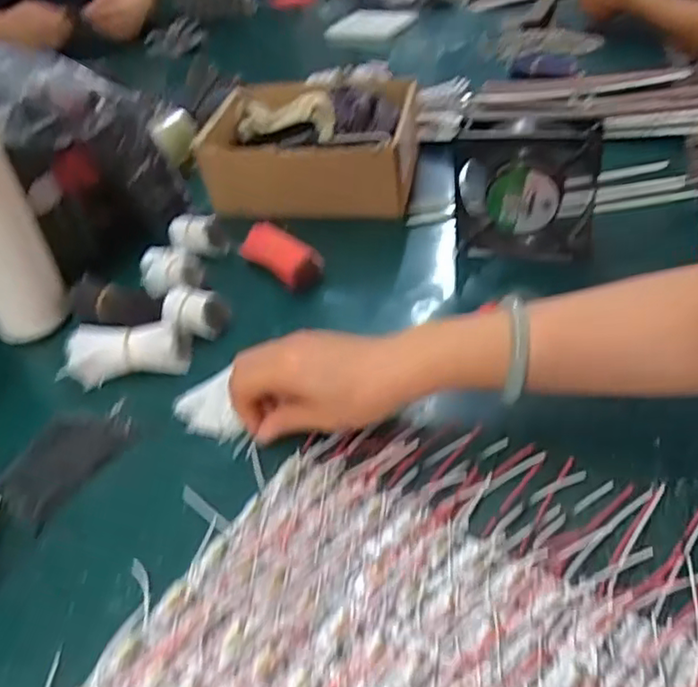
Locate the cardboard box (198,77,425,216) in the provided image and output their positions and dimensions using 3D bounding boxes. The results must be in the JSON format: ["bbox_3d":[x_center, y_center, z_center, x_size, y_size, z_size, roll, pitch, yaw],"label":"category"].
[{"bbox_3d":[-0.040,-0.210,0.696,0.210,0.092,0.166,3,41,12],"label":"cardboard box"}]

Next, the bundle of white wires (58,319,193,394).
[{"bbox_3d":[-0.179,0.006,0.512,0.096,0.036,0.039,-7,40,1],"label":"bundle of white wires"}]

